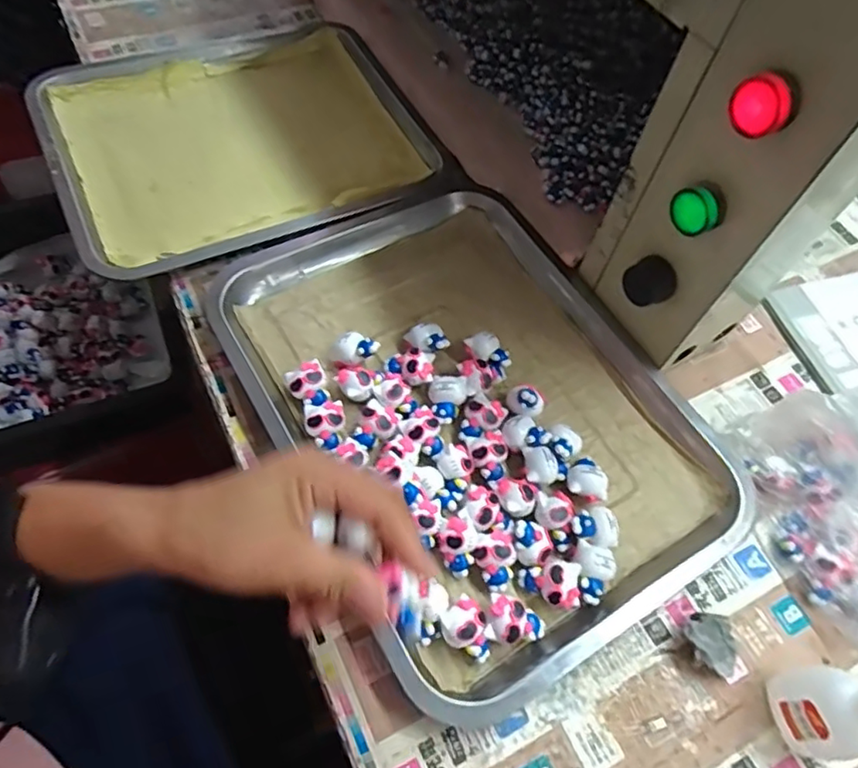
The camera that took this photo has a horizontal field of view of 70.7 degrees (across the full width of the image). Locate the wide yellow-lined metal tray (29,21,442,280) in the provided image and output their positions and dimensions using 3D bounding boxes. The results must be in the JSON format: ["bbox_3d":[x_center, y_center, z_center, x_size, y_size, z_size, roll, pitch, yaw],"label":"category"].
[{"bbox_3d":[-0.168,-0.234,0.555,0.320,0.037,0.280,-21,64,-16],"label":"wide yellow-lined metal tray"}]

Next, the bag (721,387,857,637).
[{"bbox_3d":[0.277,0.070,0.375,0.105,0.091,0.147,-9,61,-8],"label":"bag"}]

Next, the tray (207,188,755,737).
[{"bbox_3d":[0.030,0.006,0.425,0.261,0.032,0.346,-26,66,-19],"label":"tray"}]

